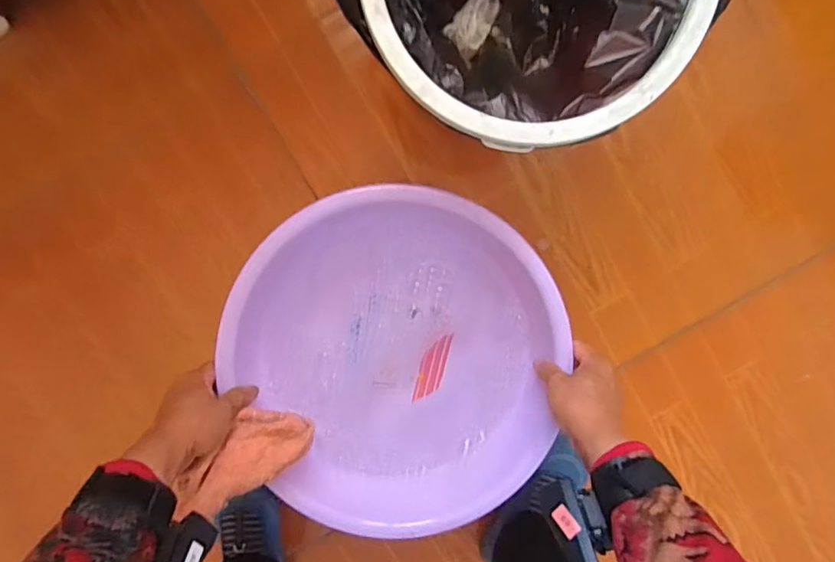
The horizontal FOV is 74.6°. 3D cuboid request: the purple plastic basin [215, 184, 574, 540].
[{"bbox_3d":[-0.027,0.079,0.586,0.327,0.115,0.332,0,100,-1],"label":"purple plastic basin"}]

